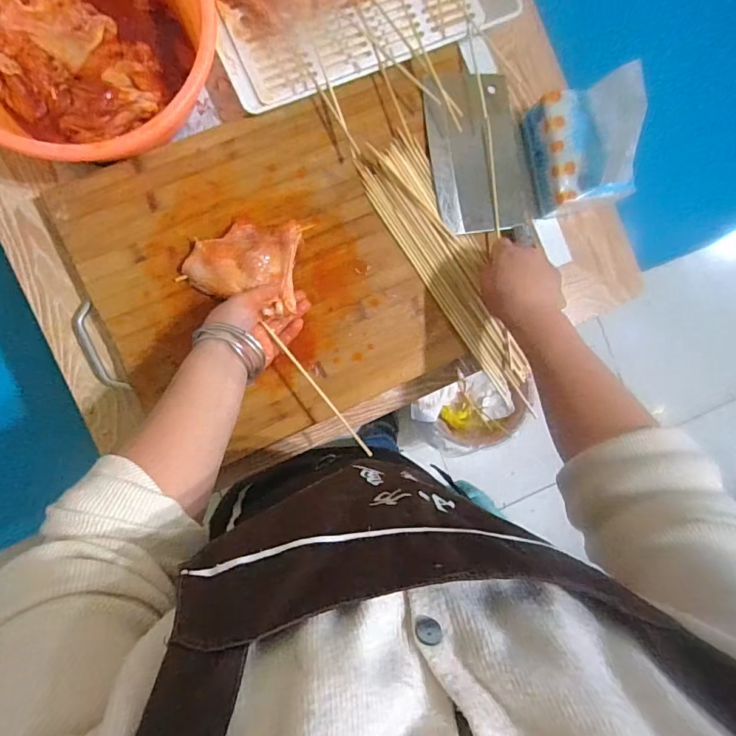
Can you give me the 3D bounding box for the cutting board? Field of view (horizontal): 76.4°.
[{"bbox_3d":[-0.067,-0.111,0.531,0.474,0.036,0.350,-24,93,-7],"label":"cutting board"}]

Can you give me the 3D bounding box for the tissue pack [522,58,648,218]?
[{"bbox_3d":[0.244,-0.253,0.532,0.080,0.118,0.128,-9,91,-7],"label":"tissue pack"}]

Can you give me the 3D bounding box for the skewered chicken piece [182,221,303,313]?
[{"bbox_3d":[-0.132,-0.115,0.494,0.114,0.028,0.083,8,89,-7],"label":"skewered chicken piece"}]

